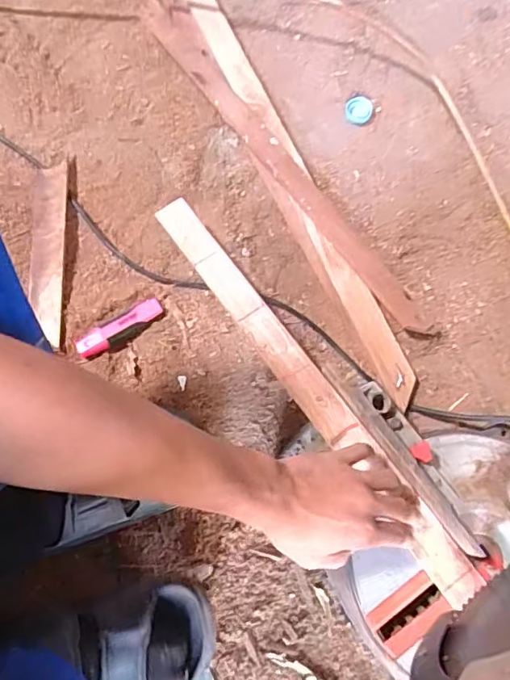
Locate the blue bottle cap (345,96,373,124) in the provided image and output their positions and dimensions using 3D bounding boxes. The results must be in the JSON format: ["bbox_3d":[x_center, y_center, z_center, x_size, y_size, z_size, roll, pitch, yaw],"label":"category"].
[{"bbox_3d":[0.129,-0.284,0.645,0.033,0.009,0.034,0,72,-1],"label":"blue bottle cap"}]

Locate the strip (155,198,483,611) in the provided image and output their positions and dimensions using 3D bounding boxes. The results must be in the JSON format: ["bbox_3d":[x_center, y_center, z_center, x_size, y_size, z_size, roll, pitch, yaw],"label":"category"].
[{"bbox_3d":[0.049,0.042,0.529,0.035,0.026,0.486,-34,76,-12],"label":"strip"}]

